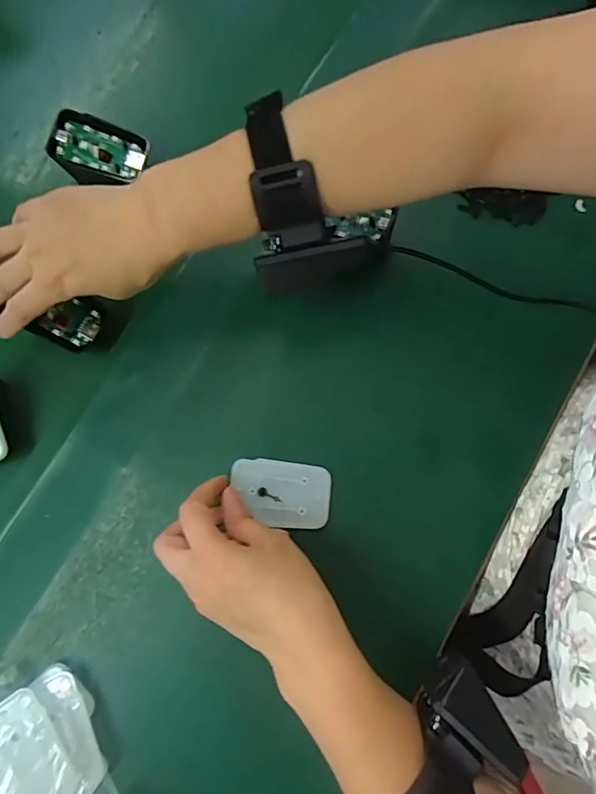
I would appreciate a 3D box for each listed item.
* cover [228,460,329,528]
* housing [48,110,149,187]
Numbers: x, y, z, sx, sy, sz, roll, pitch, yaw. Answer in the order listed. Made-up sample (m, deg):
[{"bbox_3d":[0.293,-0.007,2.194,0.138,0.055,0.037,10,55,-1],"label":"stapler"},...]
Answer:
[{"bbox_3d":[-0.012,0.067,0.350,0.069,0.005,0.043,7,77,3],"label":"cover"},{"bbox_3d":[-0.158,-0.193,0.393,0.070,0.010,0.047,16,88,-13],"label":"housing"}]

